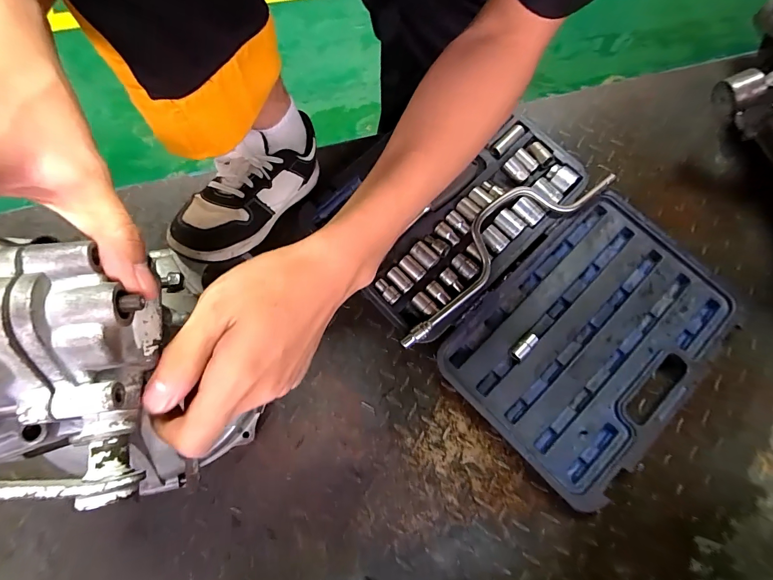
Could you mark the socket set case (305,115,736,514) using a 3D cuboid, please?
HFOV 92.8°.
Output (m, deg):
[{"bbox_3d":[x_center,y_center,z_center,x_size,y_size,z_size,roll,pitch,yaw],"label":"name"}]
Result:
[{"bbox_3d":[0.175,-0.042,0.526,0.364,0.046,0.545,-44,79,-10],"label":"socket set case"}]

